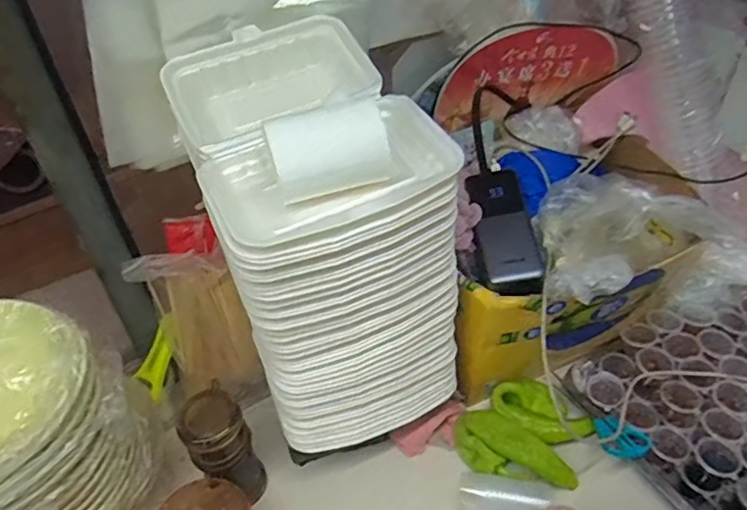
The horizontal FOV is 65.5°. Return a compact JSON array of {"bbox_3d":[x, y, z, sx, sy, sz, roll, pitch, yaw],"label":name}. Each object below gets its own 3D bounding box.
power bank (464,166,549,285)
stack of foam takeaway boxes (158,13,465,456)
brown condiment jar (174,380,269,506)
[{"bbox_3d":[0.129,-0.035,0.576,0.053,0.026,0.138,-6,55,-2],"label":"power bank"},{"bbox_3d":[-0.047,-0.015,0.559,0.192,0.311,0.229,-18,44,-15],"label":"stack of foam takeaway boxes"},{"bbox_3d":[-0.146,0.201,0.580,0.059,0.152,0.060,-2,42,2],"label":"brown condiment jar"}]

